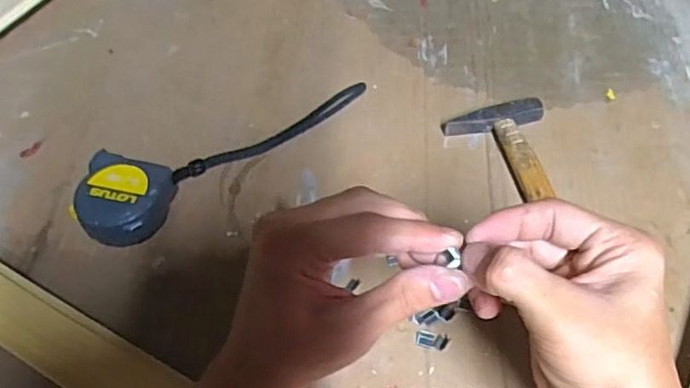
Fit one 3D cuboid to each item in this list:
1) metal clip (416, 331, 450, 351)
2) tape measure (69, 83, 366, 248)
[{"bbox_3d":[0.055,0.093,0.383,0.021,0.004,0.010,10,55,8],"label":"metal clip"},{"bbox_3d":[-0.097,-0.049,0.466,0.241,0.035,0.077,-39,62,-23],"label":"tape measure"}]

